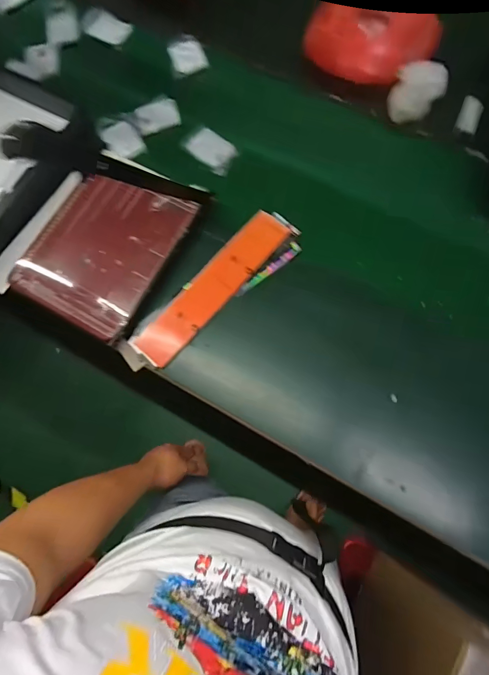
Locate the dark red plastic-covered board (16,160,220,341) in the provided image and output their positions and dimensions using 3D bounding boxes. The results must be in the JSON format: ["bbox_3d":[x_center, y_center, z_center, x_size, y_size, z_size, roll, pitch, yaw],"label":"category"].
[{"bbox_3d":[-0.270,-0.190,0.753,0.255,0.058,0.335,29,78,10],"label":"dark red plastic-covered board"}]

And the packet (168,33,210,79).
[{"bbox_3d":[-0.141,-0.680,0.912,0.085,0.022,0.100,-23,75,-4],"label":"packet"}]

